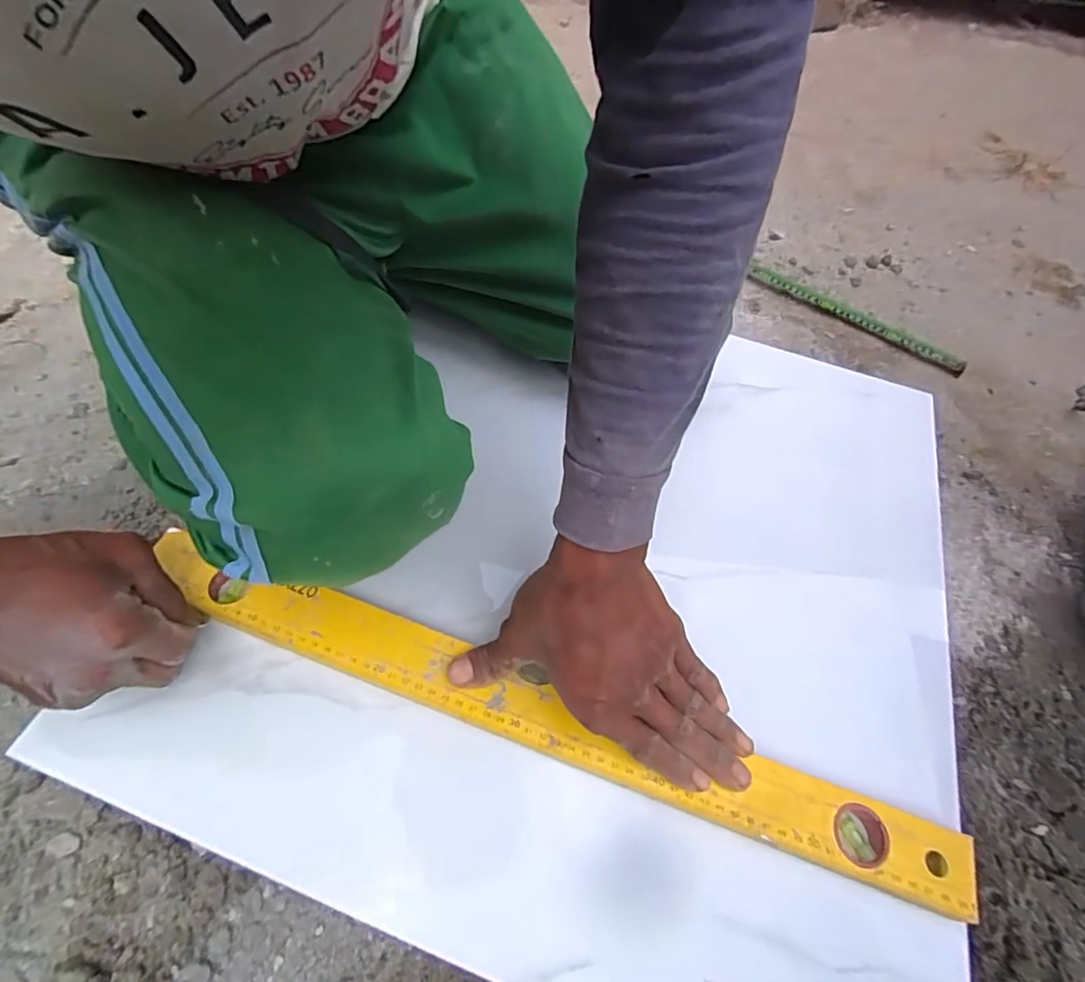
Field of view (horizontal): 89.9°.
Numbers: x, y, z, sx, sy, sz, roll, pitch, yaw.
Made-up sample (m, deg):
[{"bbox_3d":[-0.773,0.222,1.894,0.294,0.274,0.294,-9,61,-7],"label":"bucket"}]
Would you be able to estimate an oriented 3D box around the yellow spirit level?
[{"bbox_3d":[-0.009,0.146,0.374,0.584,0.017,0.044,20,55,6],"label":"yellow spirit level"}]

